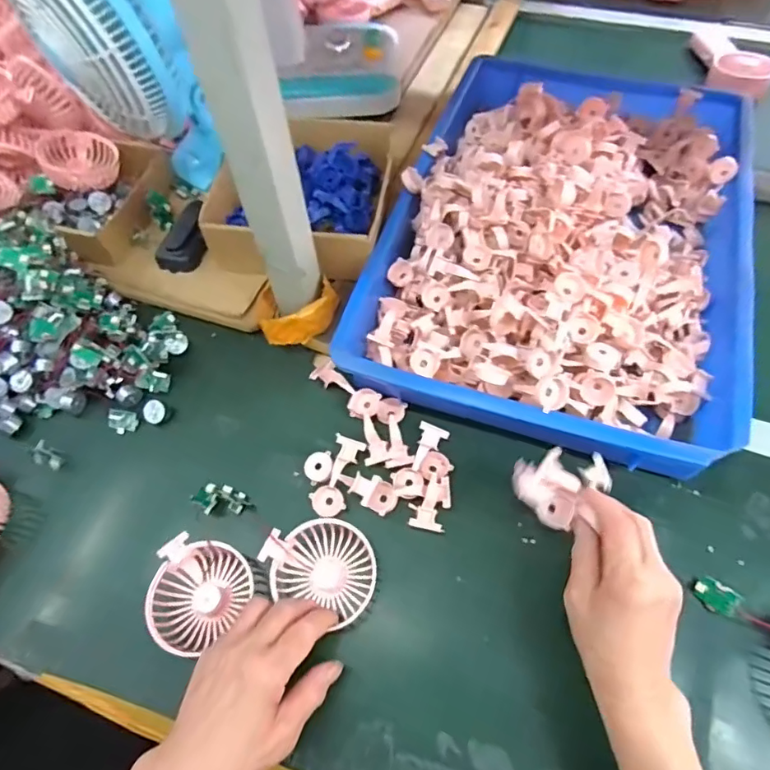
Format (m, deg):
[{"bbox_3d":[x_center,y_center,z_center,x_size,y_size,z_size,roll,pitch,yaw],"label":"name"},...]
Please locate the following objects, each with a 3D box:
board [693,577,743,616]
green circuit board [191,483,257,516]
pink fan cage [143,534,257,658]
[{"bbox_3d":[0.276,0.178,0.427,0.007,0.026,0.031,-5,27,-45],"label":"board"},{"bbox_3d":[-0.156,0.113,0.494,0.054,0.020,0.027,10,61,9],"label":"green circuit board"},{"bbox_3d":[-0.161,0.184,0.448,0.084,0.034,0.093,6,61,-17],"label":"pink fan cage"}]

